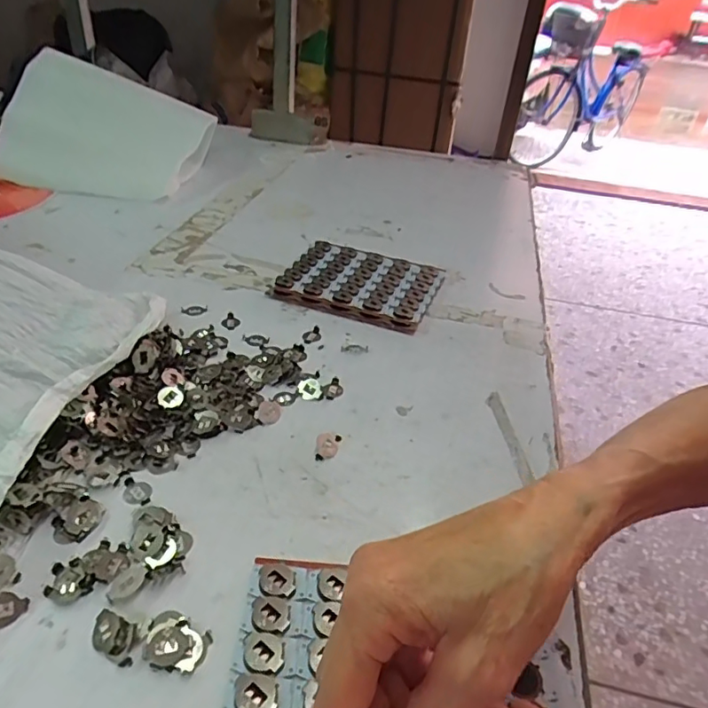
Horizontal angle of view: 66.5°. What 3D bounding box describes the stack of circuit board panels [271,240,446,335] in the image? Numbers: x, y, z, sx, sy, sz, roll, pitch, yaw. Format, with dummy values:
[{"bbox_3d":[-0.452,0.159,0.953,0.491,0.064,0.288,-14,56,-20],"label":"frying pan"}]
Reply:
[{"bbox_3d":[0.007,-0.070,0.535,0.143,0.016,0.112,16,38,16],"label":"stack of circuit board panels"}]

